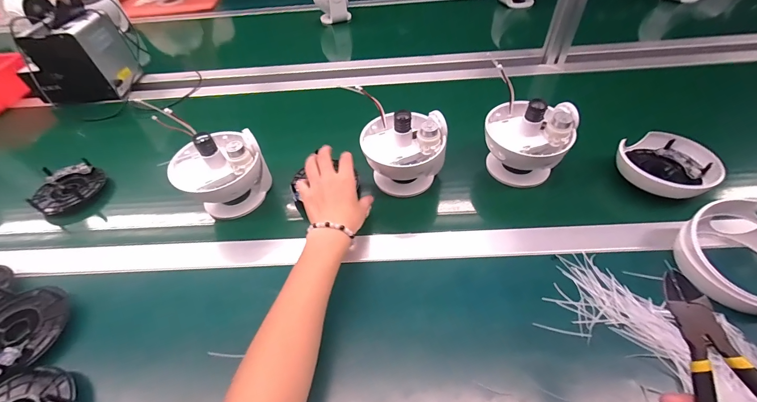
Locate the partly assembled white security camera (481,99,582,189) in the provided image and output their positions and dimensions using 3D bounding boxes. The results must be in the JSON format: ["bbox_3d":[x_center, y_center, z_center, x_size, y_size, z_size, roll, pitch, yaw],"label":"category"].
[{"bbox_3d":[0.208,-0.087,0.457,0.114,0.110,0.098,22,51,22],"label":"partly assembled white security camera"}]

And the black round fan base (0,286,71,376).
[{"bbox_3d":[-0.400,0.142,0.355,0.093,0.010,0.100,-22,49,-17],"label":"black round fan base"}]

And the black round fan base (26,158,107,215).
[{"bbox_3d":[-0.496,-0.023,0.514,0.098,0.026,0.095,26,53,25],"label":"black round fan base"}]

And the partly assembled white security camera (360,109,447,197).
[{"bbox_3d":[0.037,-0.069,0.468,0.120,0.117,0.109,-1,46,2],"label":"partly assembled white security camera"}]

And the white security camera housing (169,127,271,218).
[{"bbox_3d":[-0.222,-0.040,0.458,0.111,0.119,0.106,-37,55,-27],"label":"white security camera housing"}]

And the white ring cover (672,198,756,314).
[{"bbox_3d":[0.395,0.063,0.345,0.111,0.056,0.111,-22,49,-17],"label":"white ring cover"}]

